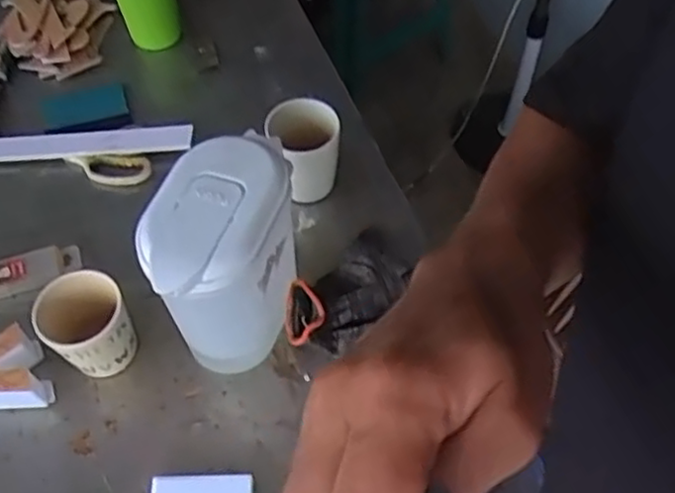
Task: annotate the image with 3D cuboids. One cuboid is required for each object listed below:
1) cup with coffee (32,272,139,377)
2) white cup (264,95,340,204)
[{"bbox_3d":[-0.220,0.073,0.637,0.072,0.084,0.070,0,57,0],"label":"cup with coffee"},{"bbox_3d":[-0.031,-0.100,0.741,0.069,0.097,0.070,0,57,0],"label":"white cup"}]

